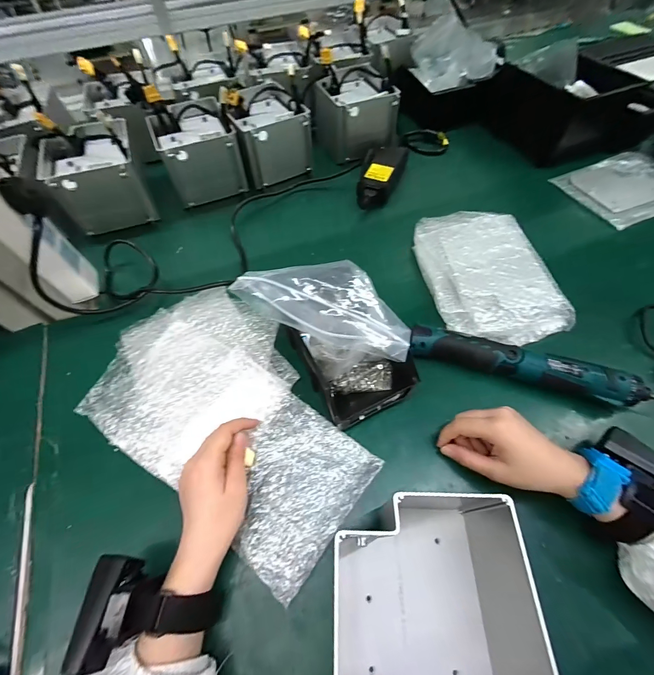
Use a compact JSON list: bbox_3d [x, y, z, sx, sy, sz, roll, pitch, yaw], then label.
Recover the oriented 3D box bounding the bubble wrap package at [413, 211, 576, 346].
[{"bbox_3d":[0.232,-0.105,0.470,0.171,0.019,0.249,-7,59,0],"label":"bubble wrap package"}]

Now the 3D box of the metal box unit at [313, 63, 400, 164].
[{"bbox_3d":[0.055,-0.467,0.658,0.140,0.097,0.163,-20,60,-8],"label":"metal box unit"}]

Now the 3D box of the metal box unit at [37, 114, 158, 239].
[{"bbox_3d":[-0.385,-0.270,0.542,0.136,0.126,0.165,-26,61,-11],"label":"metal box unit"}]

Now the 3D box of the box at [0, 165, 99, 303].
[{"bbox_3d":[-0.343,-0.116,0.373,0.033,0.168,0.054,-13,58,-6],"label":"box"}]

